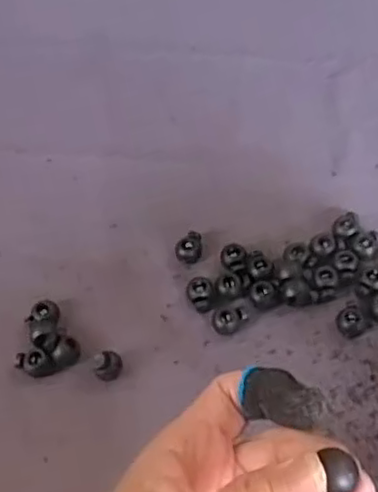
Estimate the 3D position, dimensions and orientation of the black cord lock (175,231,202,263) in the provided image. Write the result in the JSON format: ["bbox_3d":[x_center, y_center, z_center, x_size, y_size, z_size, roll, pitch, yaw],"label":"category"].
[{"bbox_3d":[0.000,0.001,0.404,0.015,0.009,0.021,-3,53,2],"label":"black cord lock"}]

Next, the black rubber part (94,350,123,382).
[{"bbox_3d":[-0.042,0.063,0.356,0.012,0.017,0.012,-1,53,4],"label":"black rubber part"}]

